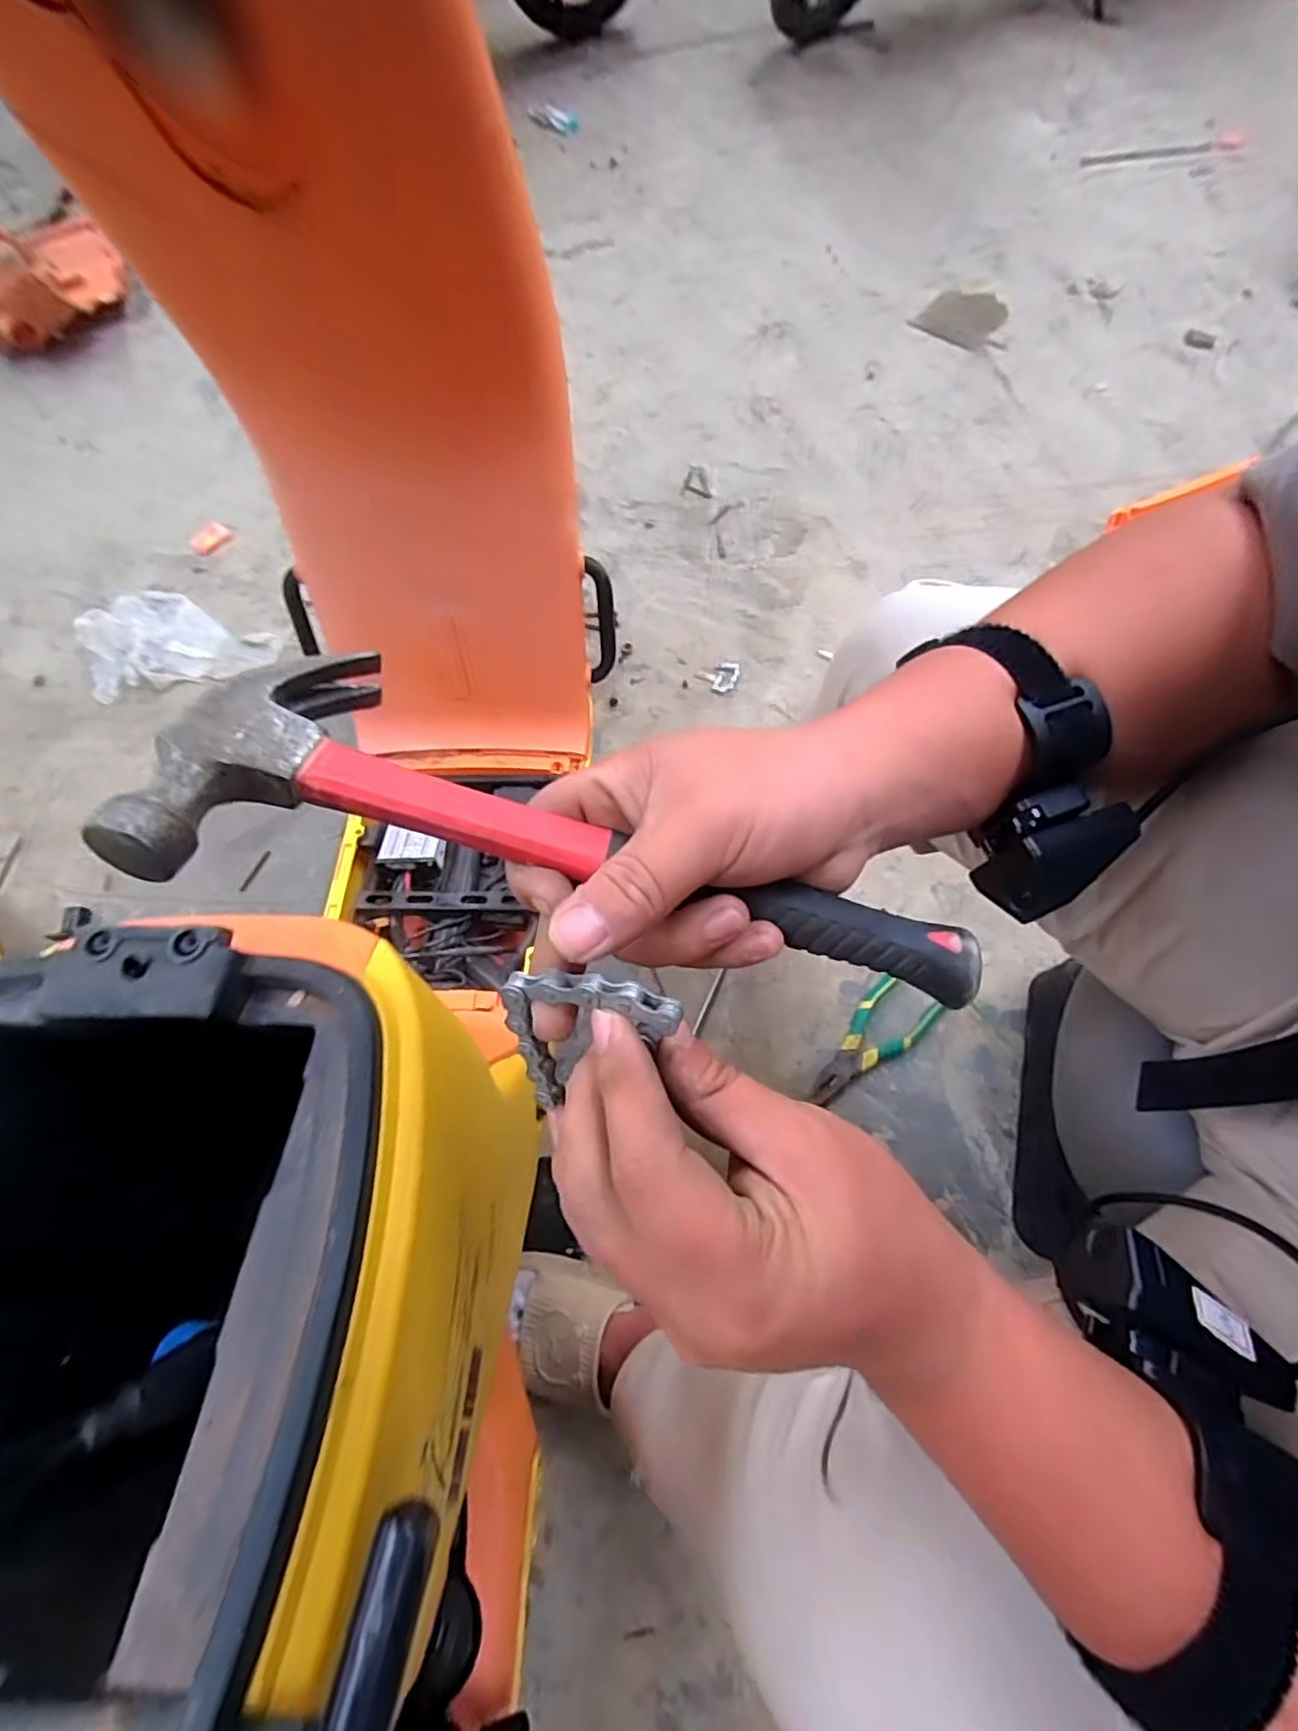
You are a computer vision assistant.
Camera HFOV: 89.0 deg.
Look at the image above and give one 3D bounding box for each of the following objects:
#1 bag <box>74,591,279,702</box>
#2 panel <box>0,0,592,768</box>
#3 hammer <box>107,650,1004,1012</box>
[{"bbox_3d":[-0.748,-0.378,1.052,0.289,0.044,0.197,-14,69,-2],"label":"bag"},{"bbox_3d":[-0.207,-0.310,0.562,0.287,0.586,0.181,-8,69,1],"label":"panel"},{"bbox_3d":[-0.013,-0.007,0.228,0.272,0.046,0.095,15,70,-6],"label":"hammer"}]

